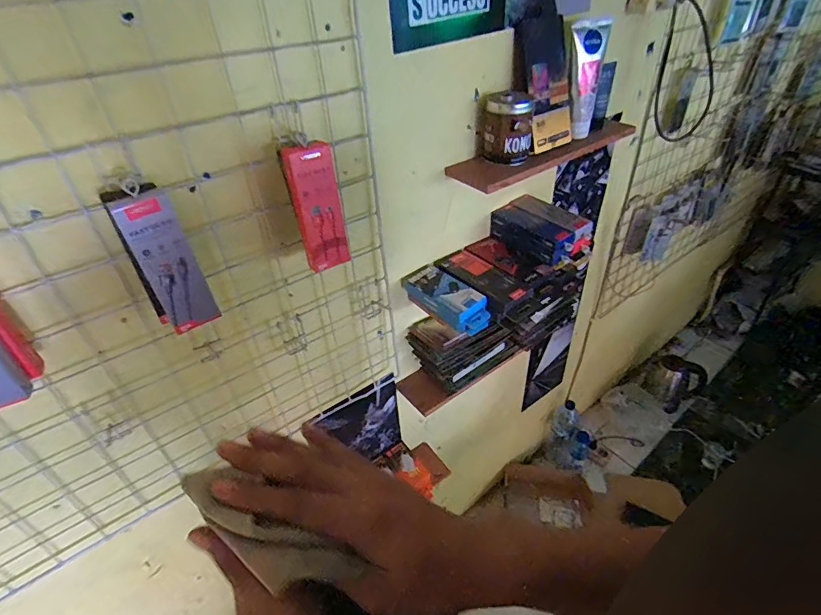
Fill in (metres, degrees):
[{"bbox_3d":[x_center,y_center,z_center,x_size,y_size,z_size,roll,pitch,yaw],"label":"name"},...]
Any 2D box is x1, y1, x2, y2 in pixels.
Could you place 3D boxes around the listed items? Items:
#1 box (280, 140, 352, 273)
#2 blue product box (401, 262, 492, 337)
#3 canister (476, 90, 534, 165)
[{"bbox_3d":[-0.112,-0.120,0.547,0.058,0.148,0.030,-17,40,-17],"label":"box"},{"bbox_3d":[0.063,-0.014,0.774,0.072,0.045,0.165,-28,45,-28],"label":"blue product box"},{"bbox_3d":[0.157,-0.299,0.730,0.089,0.100,0.088,4,39,9],"label":"canister"}]

